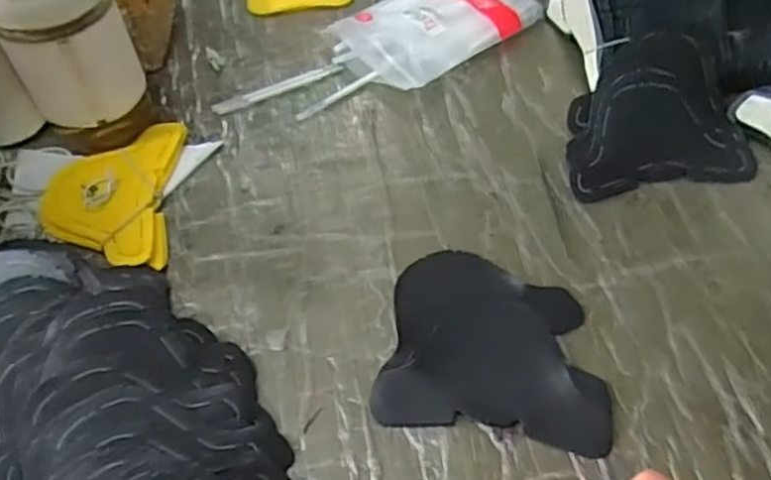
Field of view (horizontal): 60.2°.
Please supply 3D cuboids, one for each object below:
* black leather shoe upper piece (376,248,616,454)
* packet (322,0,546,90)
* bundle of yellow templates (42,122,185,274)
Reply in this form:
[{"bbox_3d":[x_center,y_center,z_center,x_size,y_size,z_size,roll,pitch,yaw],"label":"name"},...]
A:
[{"bbox_3d":[0.069,0.062,0.411,0.132,0.010,0.119,7,54,7],"label":"black leather shoe upper piece"},{"bbox_3d":[0.044,-0.196,0.595,0.173,0.030,0.110,-36,60,-22],"label":"packet"},{"bbox_3d":[-0.203,-0.034,0.491,0.091,0.018,0.132,-3,53,-1],"label":"bundle of yellow templates"}]

